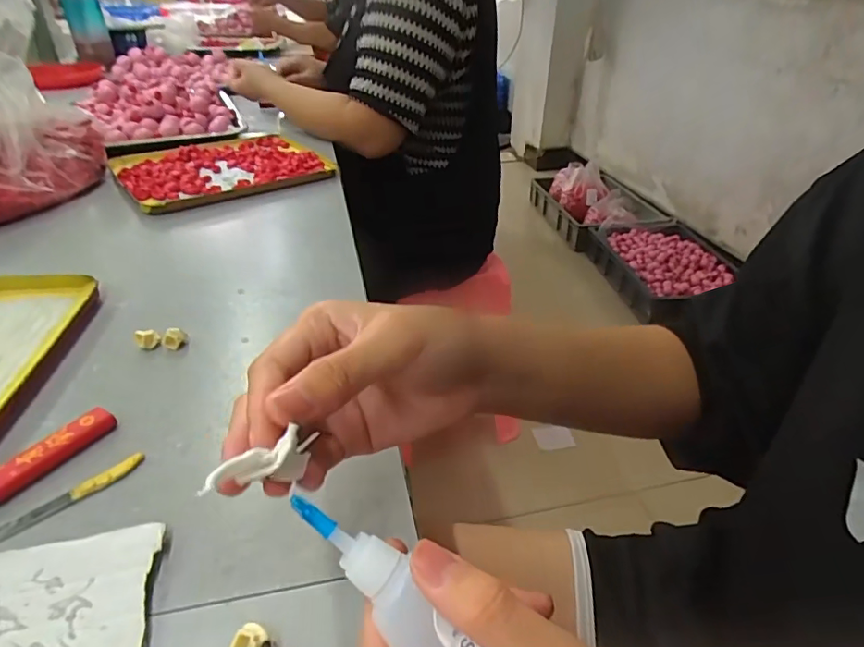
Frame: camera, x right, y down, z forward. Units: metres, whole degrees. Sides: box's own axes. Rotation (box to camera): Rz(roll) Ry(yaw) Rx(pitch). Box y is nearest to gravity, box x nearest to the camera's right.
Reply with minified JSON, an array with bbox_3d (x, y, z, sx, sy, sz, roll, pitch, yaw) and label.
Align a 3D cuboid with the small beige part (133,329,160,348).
[{"bbox_3d":[-0.208,0.011,0.386,0.015,0.014,0.010,-8,36,-16],"label":"small beige part"}]

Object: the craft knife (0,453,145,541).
[{"bbox_3d":[-0.191,0.092,0.274,0.010,0.006,0.080,30,42,33],"label":"craft knife"}]

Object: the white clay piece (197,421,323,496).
[{"bbox_3d":[-0.055,0.045,0.171,0.037,0.019,0.007,-10,35,-37],"label":"white clay piece"}]

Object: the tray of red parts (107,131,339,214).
[{"bbox_3d":[-0.279,-0.215,0.709,0.252,0.015,0.214,-24,42,-32],"label":"tray of red parts"}]

